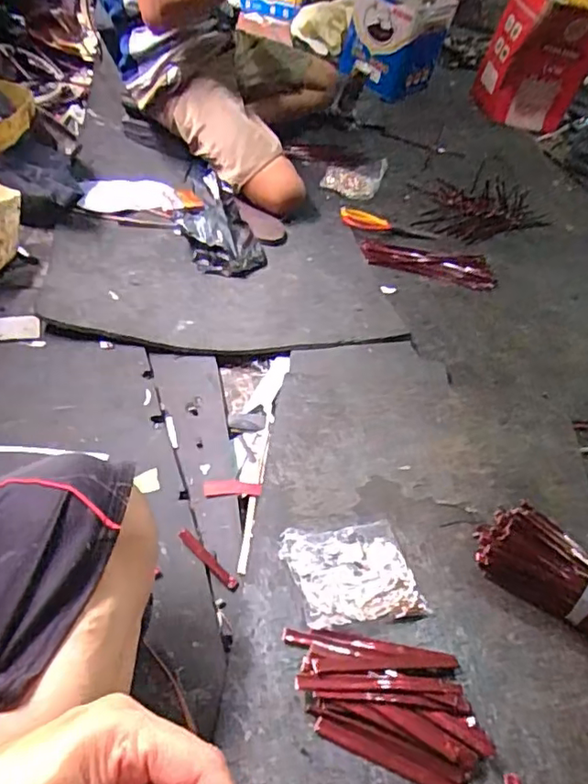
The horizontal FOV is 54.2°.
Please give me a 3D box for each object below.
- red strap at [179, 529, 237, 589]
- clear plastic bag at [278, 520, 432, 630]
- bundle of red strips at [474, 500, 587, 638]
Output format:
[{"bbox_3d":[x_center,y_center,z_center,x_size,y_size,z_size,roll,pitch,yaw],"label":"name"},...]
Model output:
[{"bbox_3d":[-0.094,0.183,0.627,0.083,0.005,0.013,43,53,9],"label":"red strap"},{"bbox_3d":[0.064,0.200,0.636,0.142,0.022,0.109,-3,49,-14],"label":"clear plastic bag"},{"bbox_3d":[0.323,0.220,0.622,0.087,0.058,0.258,-29,56,-37],"label":"bundle of red strips"}]

